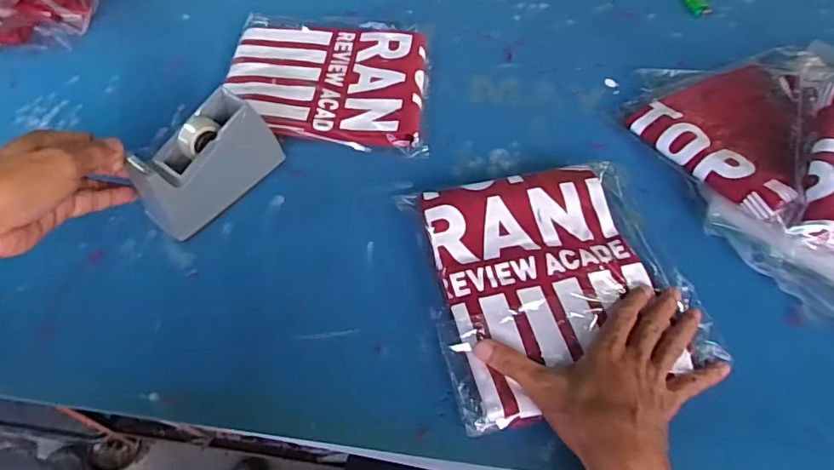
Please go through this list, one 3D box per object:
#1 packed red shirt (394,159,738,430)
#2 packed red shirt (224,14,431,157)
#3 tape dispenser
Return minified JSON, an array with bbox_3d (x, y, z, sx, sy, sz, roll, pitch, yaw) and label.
[{"bbox_3d":[0.126,0.037,0.465,0.229,0.023,0.232,-9,56,-8],"label":"packed red shirt"},{"bbox_3d":[-0.109,-0.197,0.626,0.243,0.025,0.240,3,55,0],"label":"packed red shirt"},{"bbox_3d":[-0.204,-0.072,0.494,0.052,0.082,0.134,34,60,20],"label":"tape dispenser"}]

